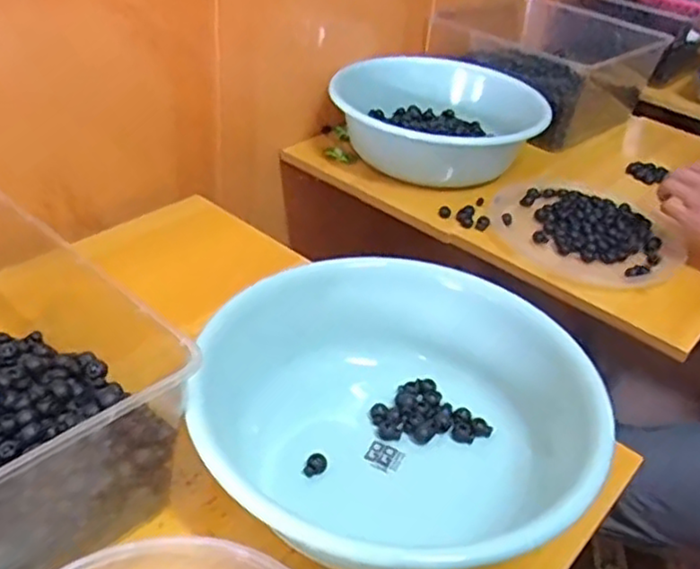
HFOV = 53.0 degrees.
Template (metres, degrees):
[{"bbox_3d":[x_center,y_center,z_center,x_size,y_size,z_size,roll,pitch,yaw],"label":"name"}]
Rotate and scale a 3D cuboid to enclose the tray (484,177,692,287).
[{"bbox_3d":[0.293,-0.072,0.872,0.230,0.026,0.197,13,41,13],"label":"tray"}]

